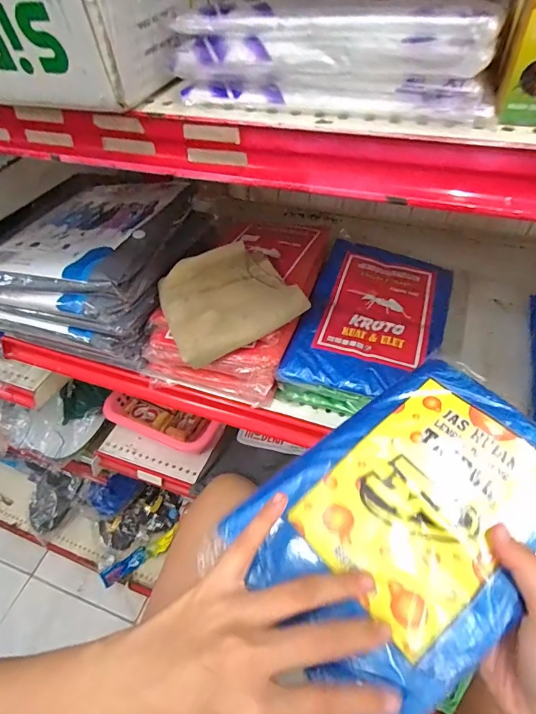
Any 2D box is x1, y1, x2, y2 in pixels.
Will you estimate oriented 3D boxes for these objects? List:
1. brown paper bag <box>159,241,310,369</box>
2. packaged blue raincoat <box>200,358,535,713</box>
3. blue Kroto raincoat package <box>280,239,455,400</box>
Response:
[{"bbox_3d":[-0.037,-0.054,0.382,0.119,0.035,0.102,-24,52,-15],"label":"brown paper bag"},{"bbox_3d":[0.085,0.100,0.260,0.208,0.017,0.146,-39,58,-9],"label":"packaged blue raincoat"},{"bbox_3d":[0.102,-0.041,0.401,0.125,0.014,0.200,15,52,17],"label":"blue Kroto raincoat package"}]

